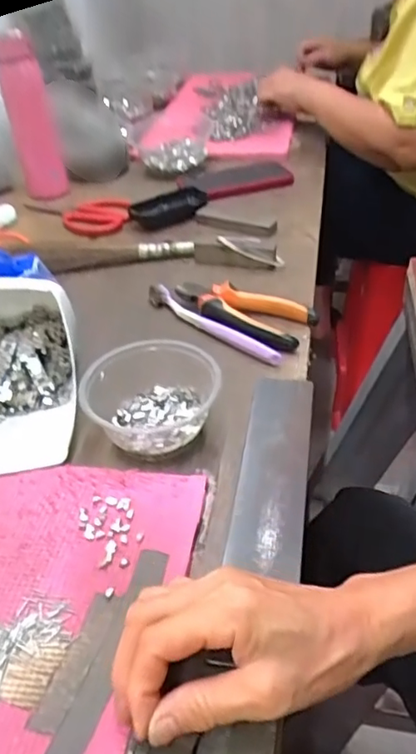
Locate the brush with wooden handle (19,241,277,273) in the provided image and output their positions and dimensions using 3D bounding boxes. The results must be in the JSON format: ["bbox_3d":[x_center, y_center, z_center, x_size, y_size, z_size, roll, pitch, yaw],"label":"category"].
[{"bbox_3d":[-0.074,-0.149,0.685,0.290,0.023,0.044,-2,40,2],"label":"brush with wooden handle"}]

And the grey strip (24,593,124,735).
[{"bbox_3d":[-0.072,0.157,0.321,0.018,0.004,0.078,11,42,17],"label":"grey strip"}]

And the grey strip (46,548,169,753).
[{"bbox_3d":[-0.053,0.151,0.325,0.019,0.004,0.123,10,42,16],"label":"grey strip"}]

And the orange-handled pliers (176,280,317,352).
[{"bbox_3d":[0.029,-0.065,0.579,0.147,0.020,0.068,18,44,24],"label":"orange-handled pliers"}]

